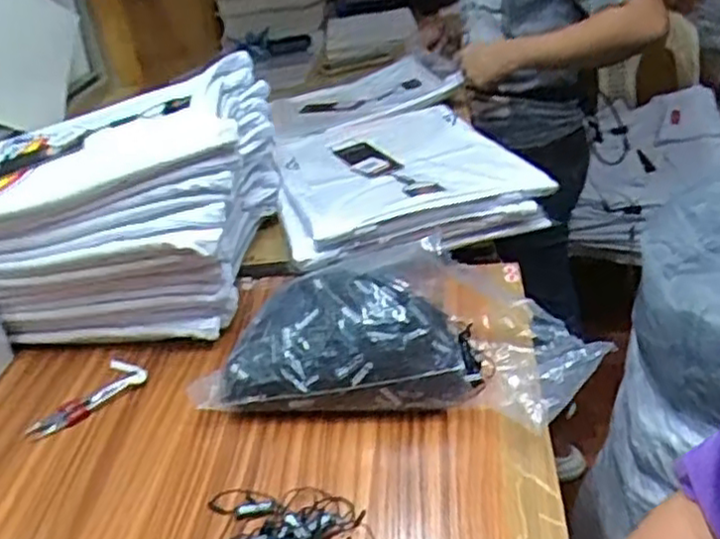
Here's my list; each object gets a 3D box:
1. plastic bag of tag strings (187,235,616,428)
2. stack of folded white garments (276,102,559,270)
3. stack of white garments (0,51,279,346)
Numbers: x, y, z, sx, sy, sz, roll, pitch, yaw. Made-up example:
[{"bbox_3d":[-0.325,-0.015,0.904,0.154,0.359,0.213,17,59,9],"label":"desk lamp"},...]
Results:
[{"bbox_3d":[0.033,0.051,0.612,0.315,0.088,0.169,1,31,15],"label":"plastic bag of tag strings"},{"bbox_3d":[0.024,-0.130,0.891,0.269,0.046,0.407,-13,30,-8],"label":"stack of folded white garments"},{"bbox_3d":[-0.261,-0.066,0.778,0.315,0.201,0.302,-6,29,3],"label":"stack of white garments"}]

